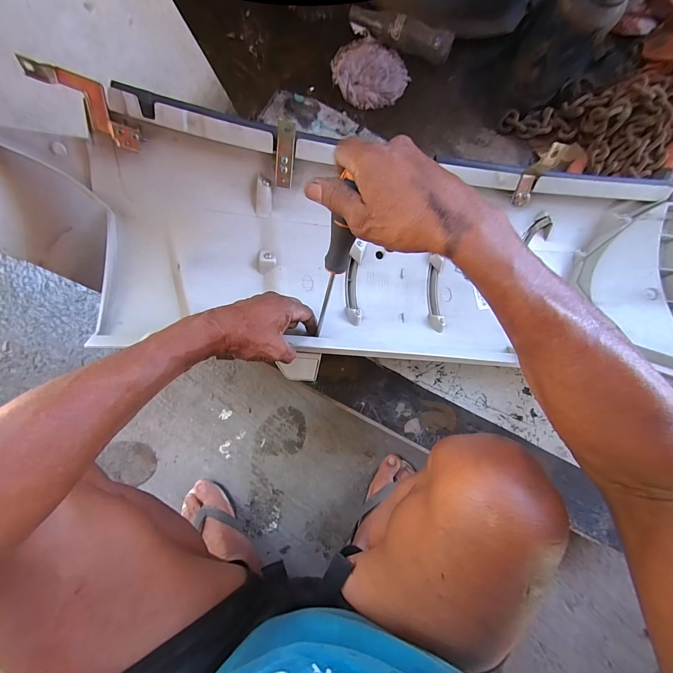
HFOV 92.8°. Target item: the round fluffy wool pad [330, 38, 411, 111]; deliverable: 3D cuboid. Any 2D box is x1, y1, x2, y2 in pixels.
[{"bbox_3d":[0.066,-0.546,0.667,0.152,0.018,0.136,37,83,0],"label":"round fluffy wool pad"}]

